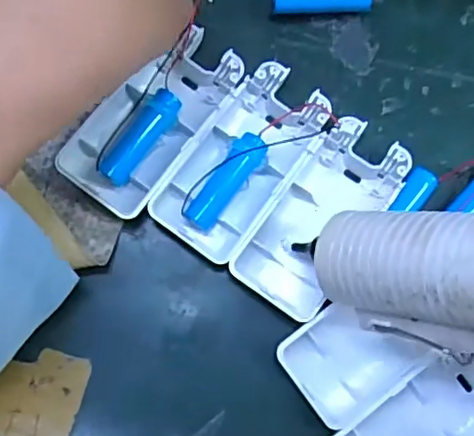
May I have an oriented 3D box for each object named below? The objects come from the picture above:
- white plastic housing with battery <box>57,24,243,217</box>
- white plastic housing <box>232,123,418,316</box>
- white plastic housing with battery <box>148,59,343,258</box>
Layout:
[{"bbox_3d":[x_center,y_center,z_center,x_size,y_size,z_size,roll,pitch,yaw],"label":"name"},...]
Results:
[{"bbox_3d":[-0.038,-0.046,0.283,0.044,0.016,0.091,37,78,3],"label":"white plastic housing with battery"},{"bbox_3d":[0.039,-0.001,0.282,0.044,0.016,0.090,37,78,3],"label":"white plastic housing"},{"bbox_3d":[0.003,-0.026,0.284,0.046,0.015,0.091,38,78,3],"label":"white plastic housing with battery"}]

